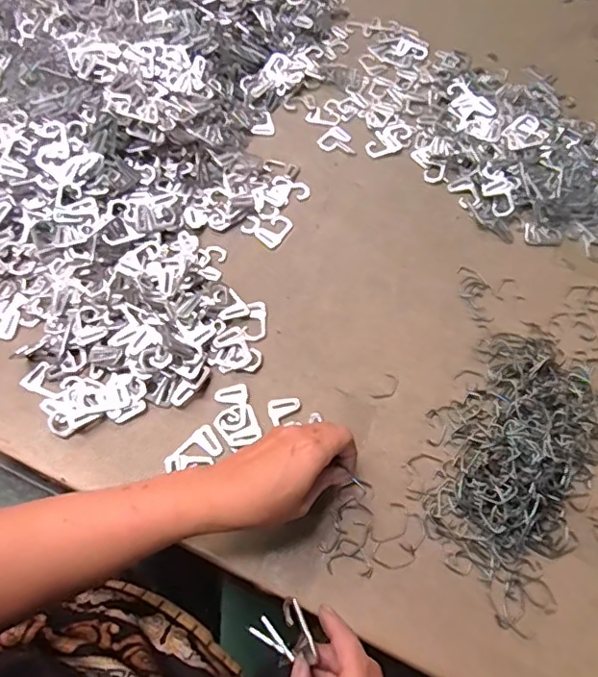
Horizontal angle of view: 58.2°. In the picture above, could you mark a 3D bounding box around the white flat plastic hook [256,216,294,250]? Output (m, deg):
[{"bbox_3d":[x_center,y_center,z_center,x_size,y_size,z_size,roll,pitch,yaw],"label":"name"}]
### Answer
[{"bbox_3d":[-0.026,-0.119,0.596,0.029,0.004,0.044,40,66,18],"label":"white flat plastic hook"}]

